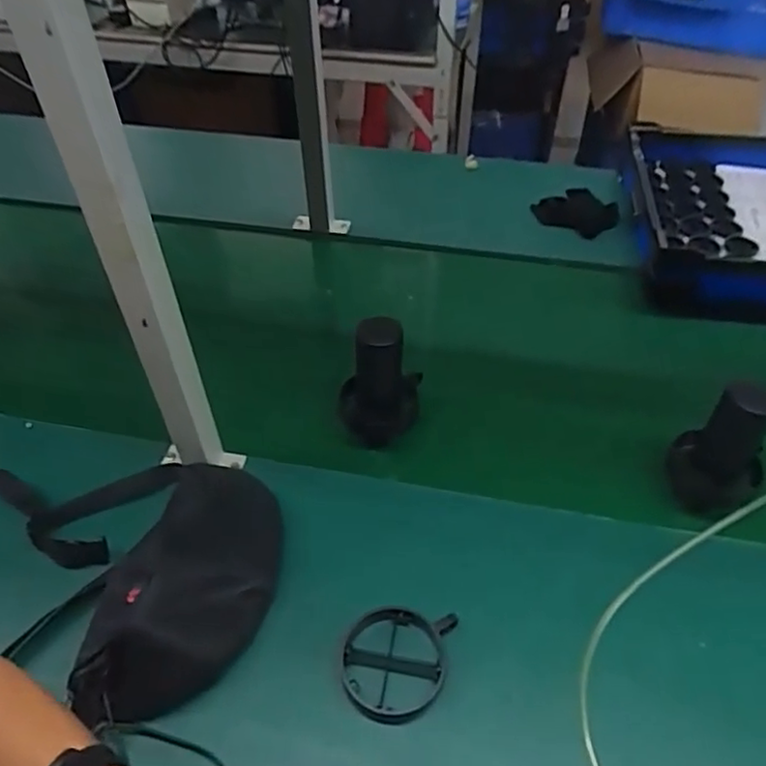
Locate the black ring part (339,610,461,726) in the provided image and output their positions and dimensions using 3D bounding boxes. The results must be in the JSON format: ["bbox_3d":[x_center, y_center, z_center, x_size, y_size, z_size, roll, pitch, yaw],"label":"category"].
[{"bbox_3d":[0.011,0.271,0.618,0.101,0.032,0.108,10,47,10],"label":"black ring part"}]

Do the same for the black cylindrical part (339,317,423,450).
[{"bbox_3d":[-0.003,-0.008,0.786,0.094,0.179,0.084,2,46,2],"label":"black cylindrical part"}]

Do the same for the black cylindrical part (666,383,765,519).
[{"bbox_3d":[0.369,0.075,0.697,0.090,0.139,0.073,30,53,26],"label":"black cylindrical part"}]

